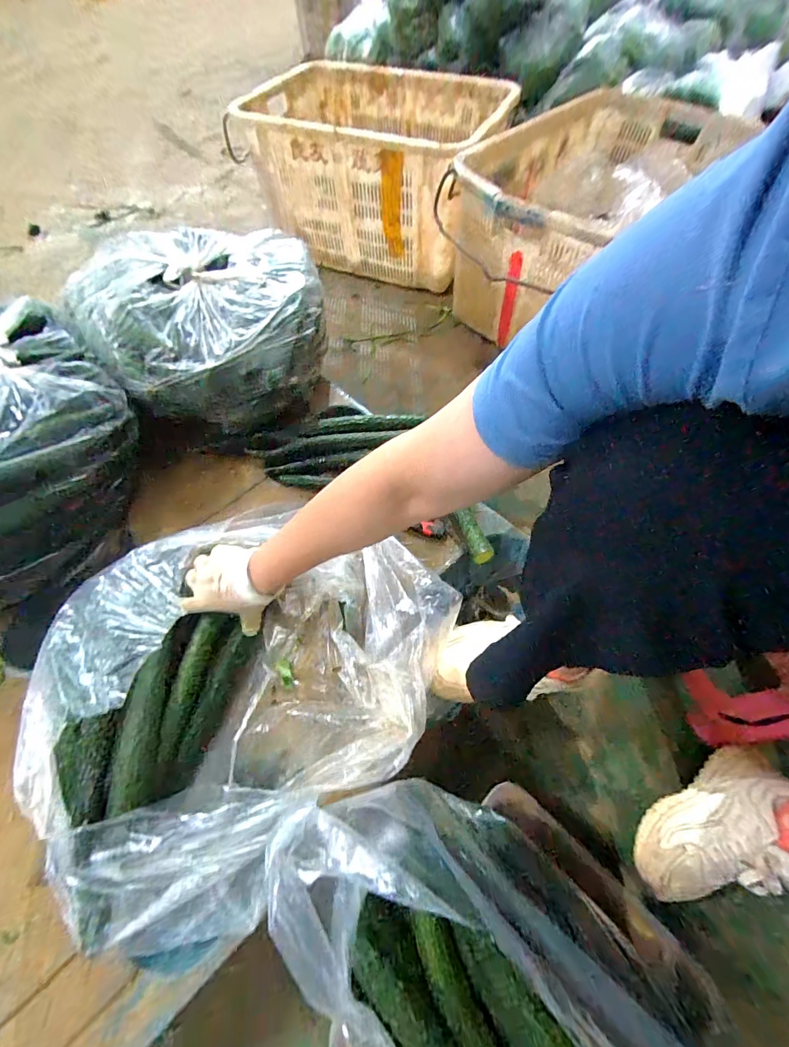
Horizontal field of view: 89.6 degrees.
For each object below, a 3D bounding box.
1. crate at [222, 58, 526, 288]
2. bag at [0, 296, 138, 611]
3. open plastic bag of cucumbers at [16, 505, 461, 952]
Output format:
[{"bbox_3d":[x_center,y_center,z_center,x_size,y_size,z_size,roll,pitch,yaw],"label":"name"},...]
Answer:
[{"bbox_3d":[-0.059,-1.008,1.178,0.694,0.361,0.466,16,63,9],"label":"crate"},{"bbox_3d":[-0.612,-0.128,0.606,0.374,0.200,0.393,-41,68,-19],"label":"bag"},{"bbox_3d":[-0.187,0.168,0.497,0.472,0.140,0.412,-38,67,-18],"label":"open plastic bag of cucumbers"}]

